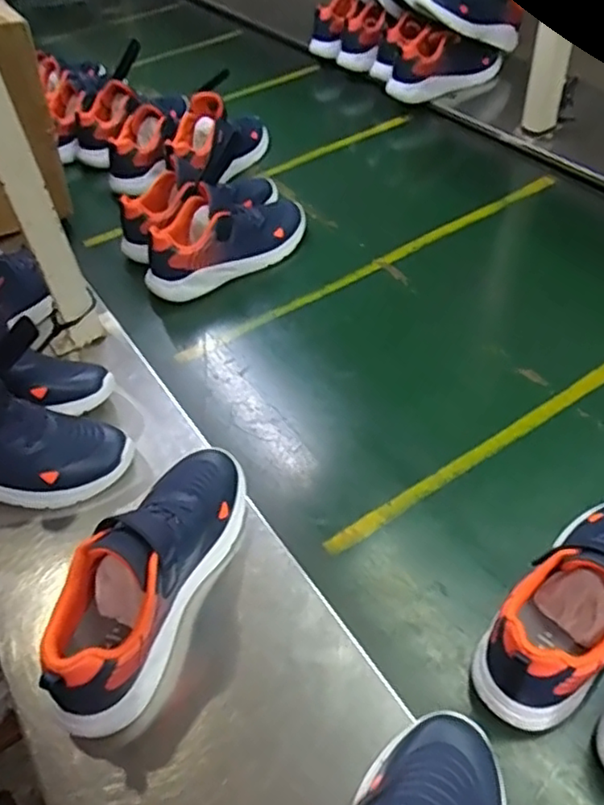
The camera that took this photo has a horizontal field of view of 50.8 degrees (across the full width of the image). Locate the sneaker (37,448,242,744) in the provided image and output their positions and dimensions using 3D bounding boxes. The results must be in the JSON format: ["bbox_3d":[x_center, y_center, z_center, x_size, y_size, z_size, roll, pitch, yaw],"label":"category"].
[{"bbox_3d":[-0.130,0.136,0.548,0.081,0.096,0.260,11,50,16],"label":"sneaker"}]

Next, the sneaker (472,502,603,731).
[{"bbox_3d":[0.253,0.156,0.546,0.270,0.103,0.104,-37,54,-25],"label":"sneaker"}]

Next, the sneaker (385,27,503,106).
[{"bbox_3d":[0.280,-0.677,1.258,0.248,0.097,0.093,-29,51,-19],"label":"sneaker"}]

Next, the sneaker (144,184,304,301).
[{"bbox_3d":[-0.113,-0.254,0.944,0.273,0.109,0.111,-32,52,-21],"label":"sneaker"}]

